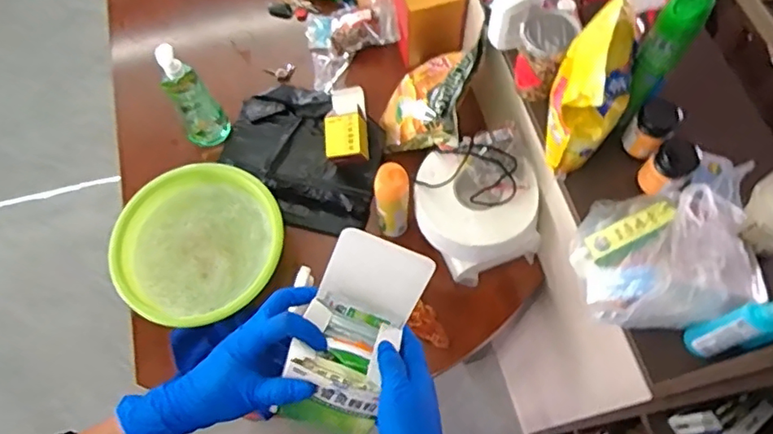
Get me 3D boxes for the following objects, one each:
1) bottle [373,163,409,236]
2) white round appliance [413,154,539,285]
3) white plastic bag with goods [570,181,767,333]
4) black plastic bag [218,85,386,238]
[{"bbox_3d":[0.011,-0.025,1.124,0.061,0.216,0.065,-1,66,1],"label":"bottle"},{"bbox_3d":[0.178,-0.020,1.134,0.213,0.183,0.229,-1,66,1],"label":"white round appliance"},{"bbox_3d":[0.409,0.048,0.848,0.227,0.147,0.227,-16,67,-5],"label":"white plastic bag with goods"},{"bbox_3d":[-0.182,-0.141,1.291,0.397,0.057,0.289,33,71,15],"label":"black plastic bag"}]

